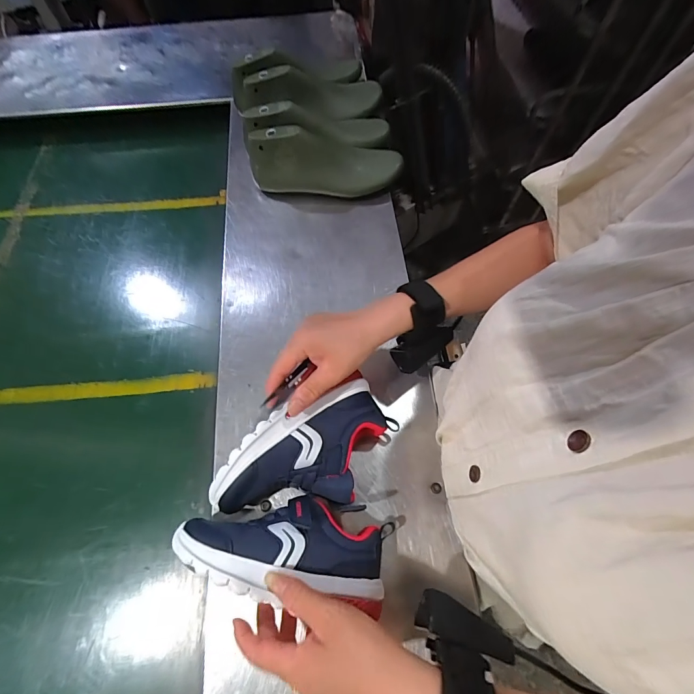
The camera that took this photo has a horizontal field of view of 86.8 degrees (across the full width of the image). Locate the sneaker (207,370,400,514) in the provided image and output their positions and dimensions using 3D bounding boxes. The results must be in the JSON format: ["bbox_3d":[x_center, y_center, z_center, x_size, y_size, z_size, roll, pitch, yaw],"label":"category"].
[{"bbox_3d":[-0.039,0.116,0.380,0.188,0.081,0.095,-30,67,-11],"label":"sneaker"}]

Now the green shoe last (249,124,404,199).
[{"bbox_3d":[-0.032,-0.287,0.579,0.233,0.102,0.067,-8,65,-4],"label":"green shoe last"}]

